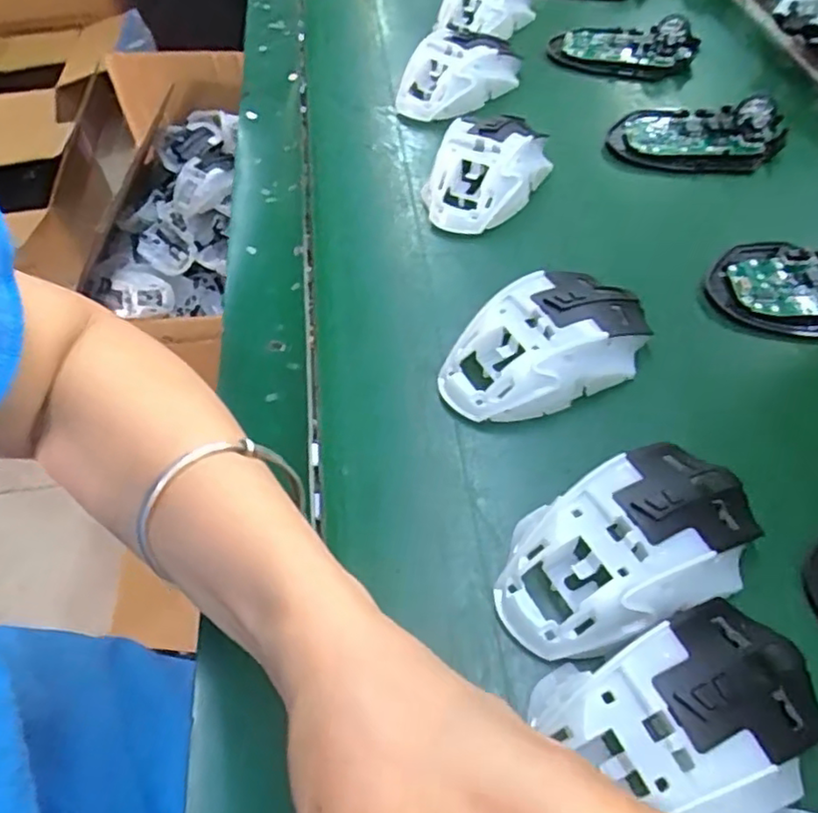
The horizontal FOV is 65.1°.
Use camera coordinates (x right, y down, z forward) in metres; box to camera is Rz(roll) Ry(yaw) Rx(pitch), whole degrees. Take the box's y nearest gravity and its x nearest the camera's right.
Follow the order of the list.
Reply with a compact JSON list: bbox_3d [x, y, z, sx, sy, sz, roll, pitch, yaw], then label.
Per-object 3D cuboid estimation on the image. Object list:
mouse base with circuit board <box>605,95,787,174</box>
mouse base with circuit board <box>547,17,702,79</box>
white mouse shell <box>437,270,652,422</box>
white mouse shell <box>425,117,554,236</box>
[{"bbox_3d":[0.200,-0.190,0.445,0.109,0.028,0.065,18,59,16],"label":"mouse base with circuit board"},{"bbox_3d":[0.175,-0.296,0.526,0.113,0.026,0.061,15,58,14],"label":"mouse base with circuit board"},{"bbox_3d":[0.071,-0.033,0.332,0.115,0.037,0.065,-23,57,-11],"label":"white mouse shell"},{"bbox_3d":[0.052,-0.161,0.429,0.067,0.039,0.109,28,62,21],"label":"white mouse shell"}]

